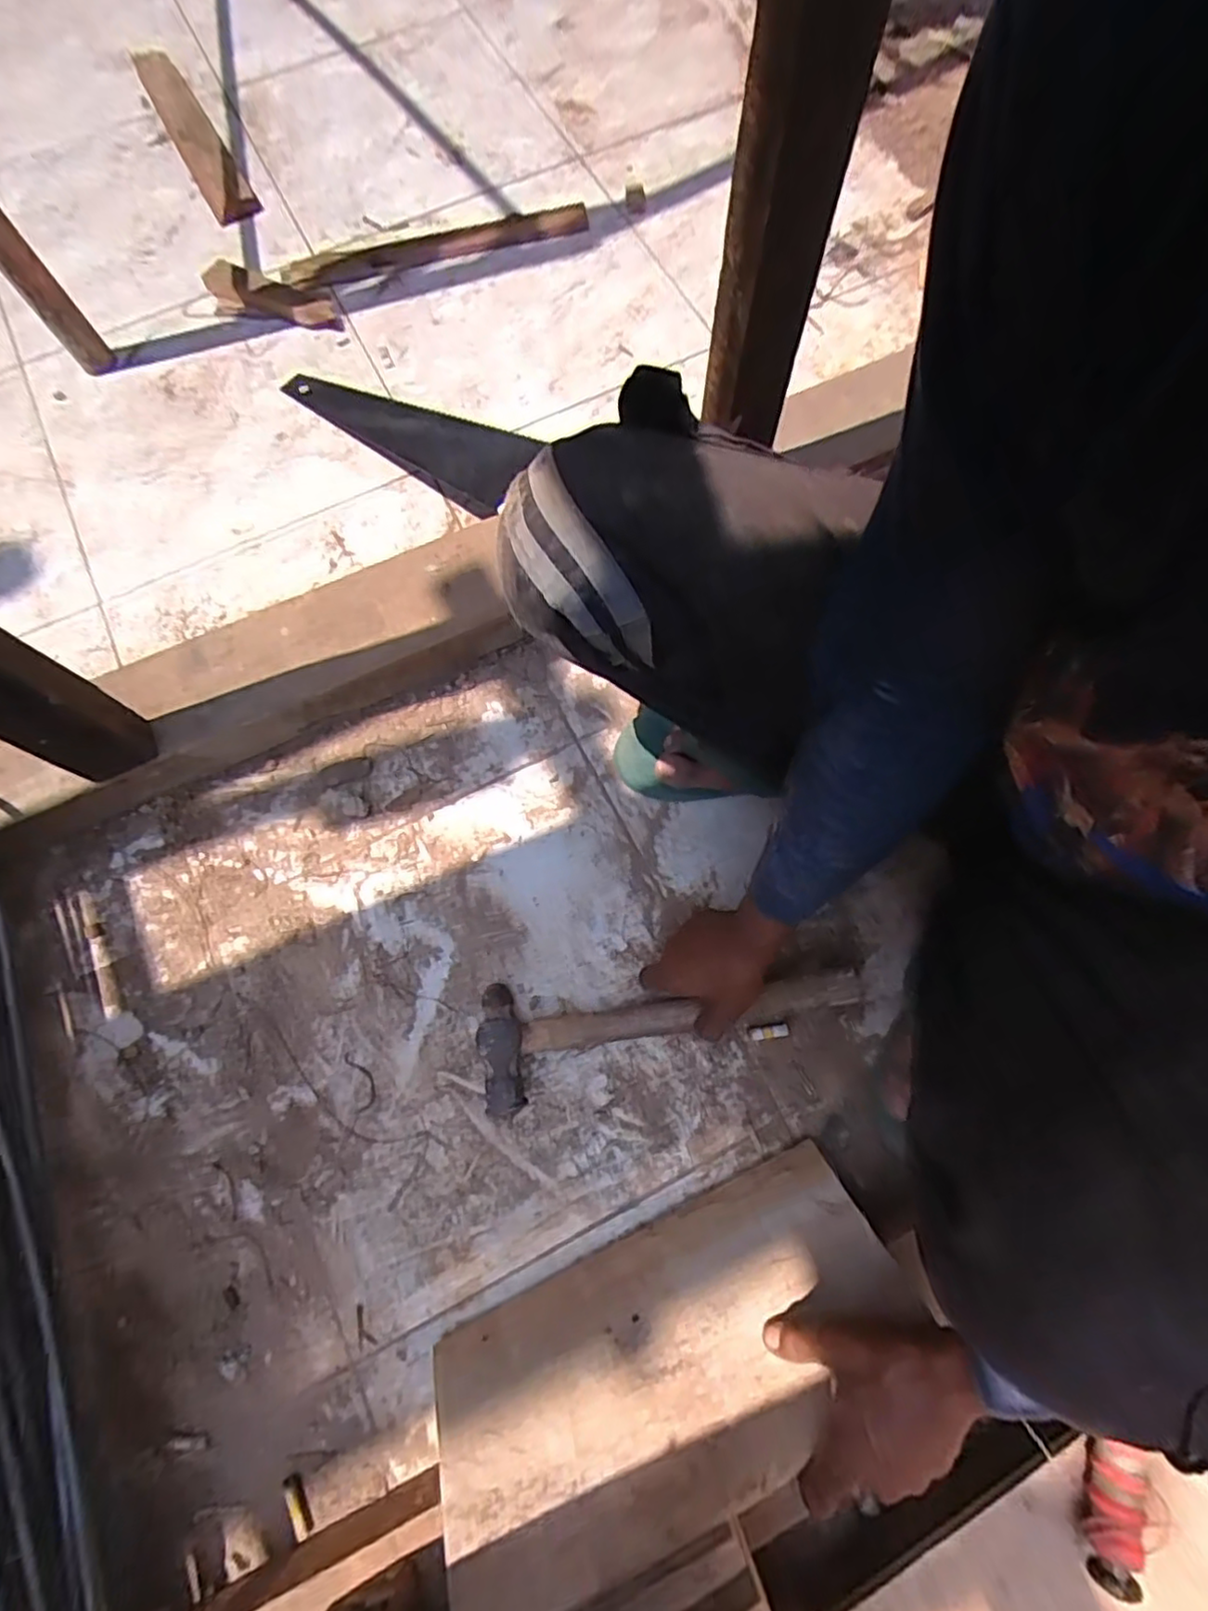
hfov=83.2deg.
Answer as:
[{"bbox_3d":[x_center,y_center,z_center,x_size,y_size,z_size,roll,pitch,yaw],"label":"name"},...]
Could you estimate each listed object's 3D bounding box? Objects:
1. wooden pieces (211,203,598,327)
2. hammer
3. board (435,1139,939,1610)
[{"bbox_3d":[-0.267,-0.723,0.911,0.503,0.025,0.149,-15,72,-4],"label":"wooden pieces"},{"bbox_3d":[0.055,0.184,0.595,0.327,0.045,0.098,-11,72,0],"label":"hammer"},{"bbox_3d":[0.047,0.390,0.484,0.338,0.016,0.175,-24,32,-6],"label":"board"}]

